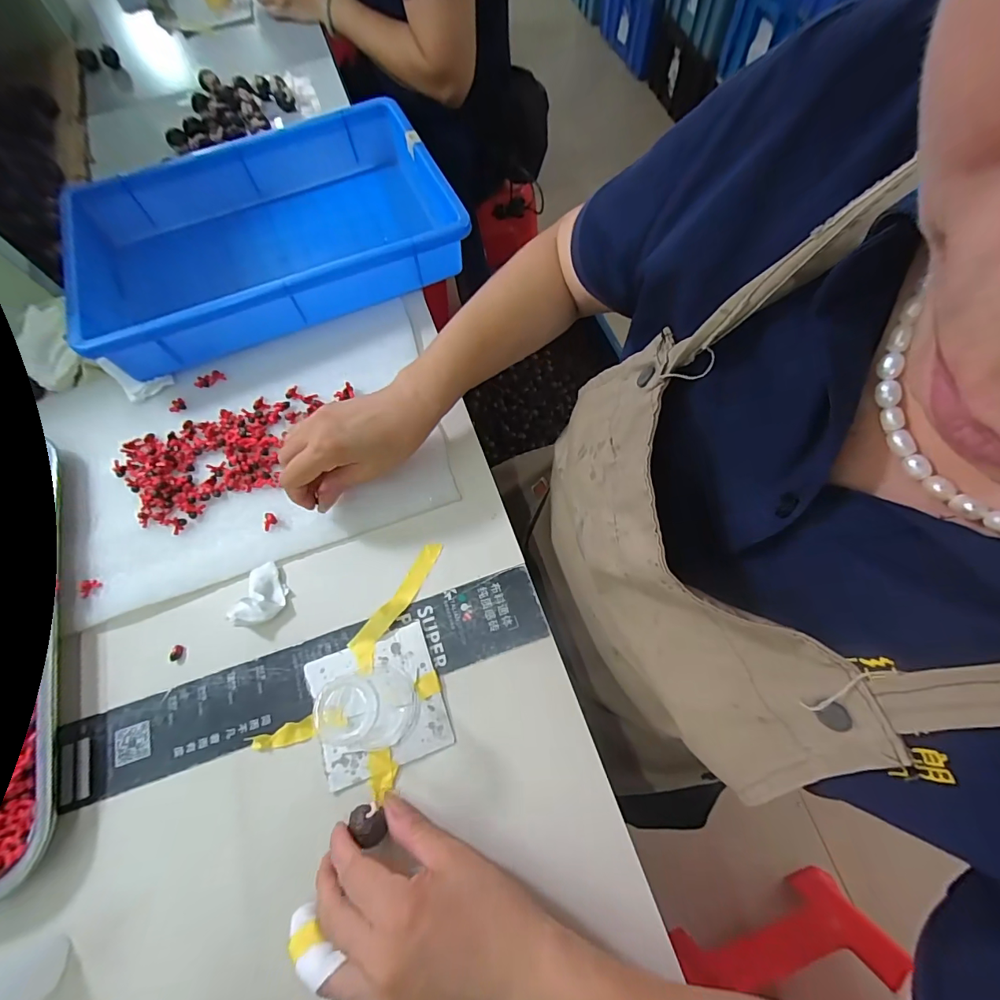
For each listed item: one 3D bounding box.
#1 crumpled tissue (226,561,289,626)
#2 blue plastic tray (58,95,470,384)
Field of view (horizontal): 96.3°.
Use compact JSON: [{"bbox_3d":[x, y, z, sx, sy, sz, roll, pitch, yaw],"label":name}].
[{"bbox_3d":[-0.190,0.076,0.354,0.037,0.017,0.050,24,72,12],"label":"crumpled tissue"},{"bbox_3d":[-0.237,-0.280,0.467,0.353,0.062,0.240,-24,69,-6],"label":"blue plastic tray"}]

